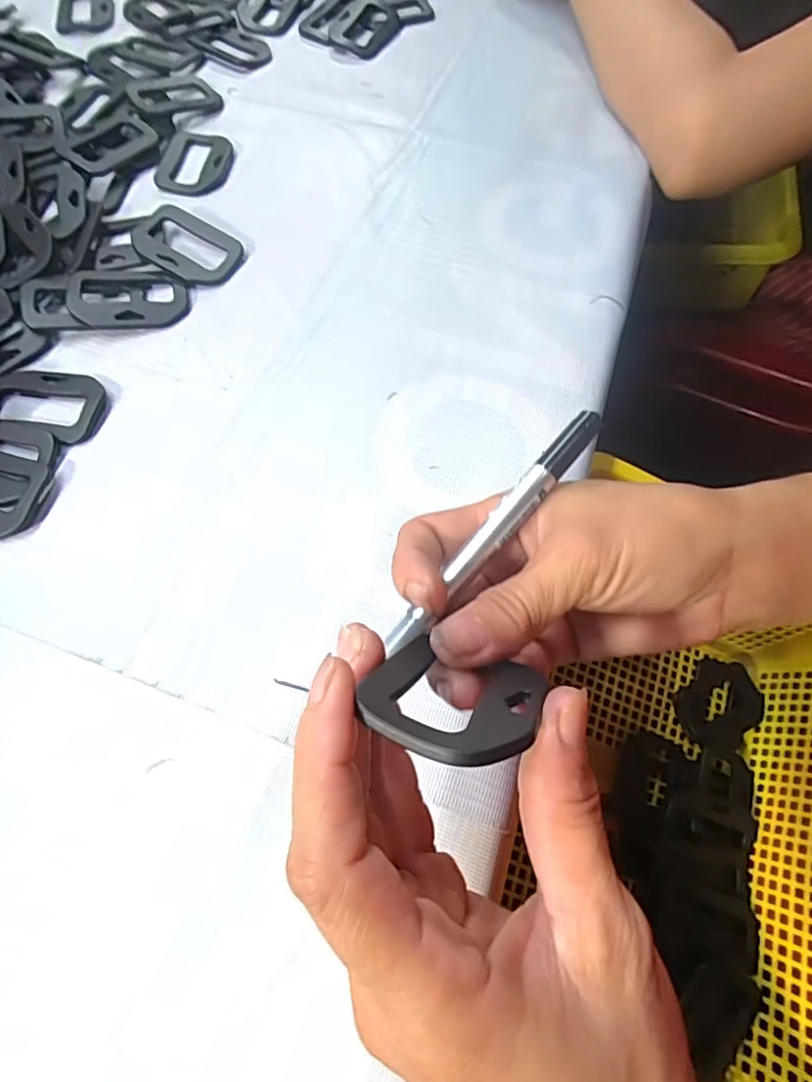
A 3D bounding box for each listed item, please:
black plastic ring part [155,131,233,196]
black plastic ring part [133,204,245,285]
[{"bbox_3d":[-0.140,-0.248,0.373,0.047,0.008,0.059,6,64,1],"label":"black plastic ring part"},{"bbox_3d":[-0.130,-0.173,0.332,0.062,0.011,0.043,25,66,10],"label":"black plastic ring part"}]

